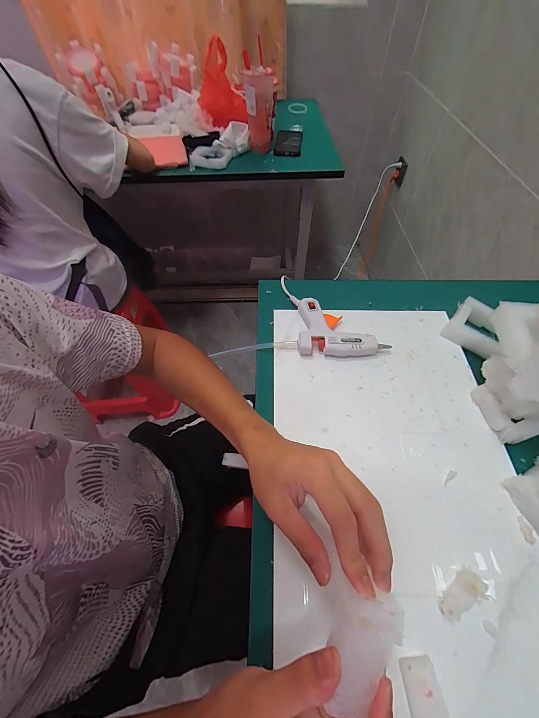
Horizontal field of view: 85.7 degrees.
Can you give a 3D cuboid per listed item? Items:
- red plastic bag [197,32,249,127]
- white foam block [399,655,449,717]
[{"bbox_3d":[-0.128,-0.720,0.762,0.086,0.178,0.174,-21,59,-12],"label":"red plastic bag"},{"bbox_3d":[0.134,0.294,0.247,0.032,0.017,0.054,-3,57,-1],"label":"white foam block"}]

